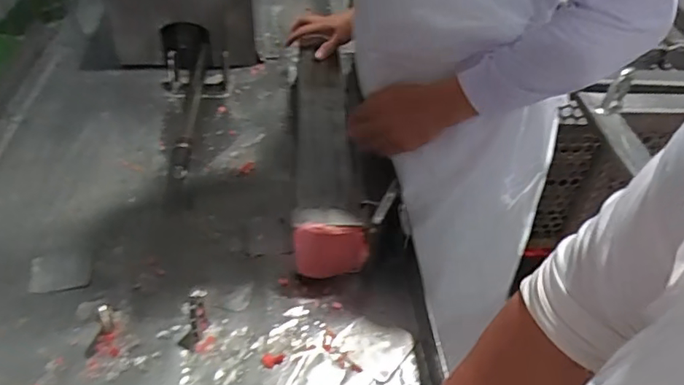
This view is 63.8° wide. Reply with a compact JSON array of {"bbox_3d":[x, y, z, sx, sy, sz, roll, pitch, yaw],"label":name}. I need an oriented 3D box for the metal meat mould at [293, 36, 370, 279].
[{"bbox_3d":[-0.028,-0.089,0.944,0.103,0.109,0.499,1,42,-6],"label":"metal meat mould"}]

